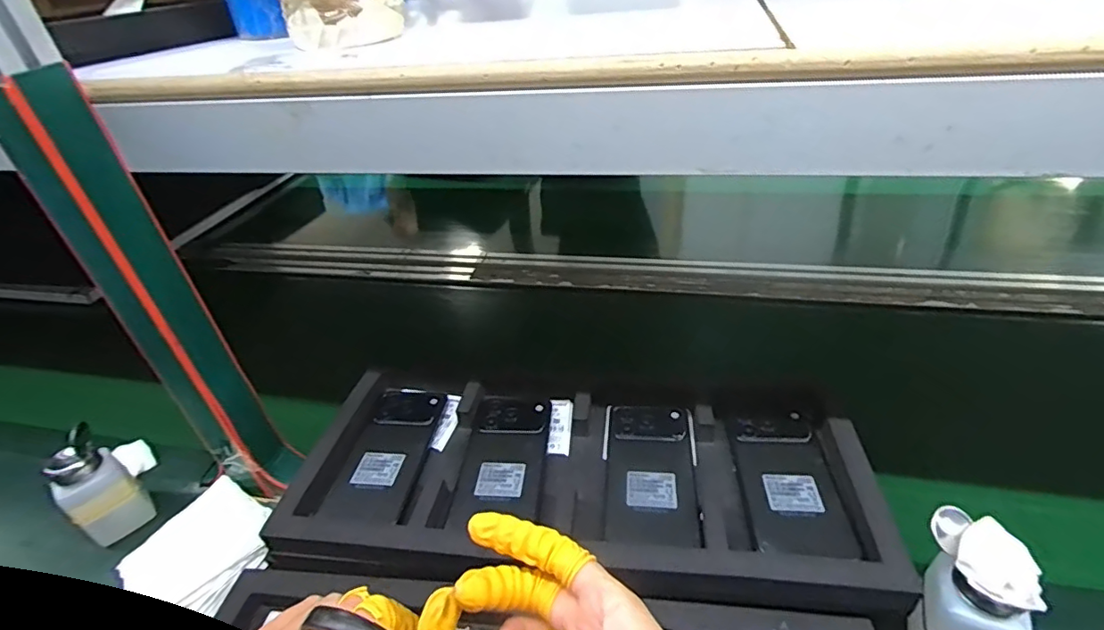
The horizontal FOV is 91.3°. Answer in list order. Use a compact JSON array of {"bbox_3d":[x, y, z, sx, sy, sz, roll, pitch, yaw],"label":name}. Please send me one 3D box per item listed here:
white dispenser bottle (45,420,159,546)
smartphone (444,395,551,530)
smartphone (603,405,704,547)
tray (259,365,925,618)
[{"bbox_3d":[-0.433,0.171,0.517,0.044,0.118,0.055,21,43,31],"label":"white dispenser bottle"},{"bbox_3d":[-0.043,0.127,0.492,0.073,0.013,0.151,-1,36,6],"label":"smartphone"},{"bbox_3d":[0.085,0.131,0.466,0.078,0.014,0.151,1,36,8],"label":"smartphone"},{"bbox_3d":[0.022,0.133,0.469,0.466,0.035,0.209,2,36,10],"label":"tray"}]

